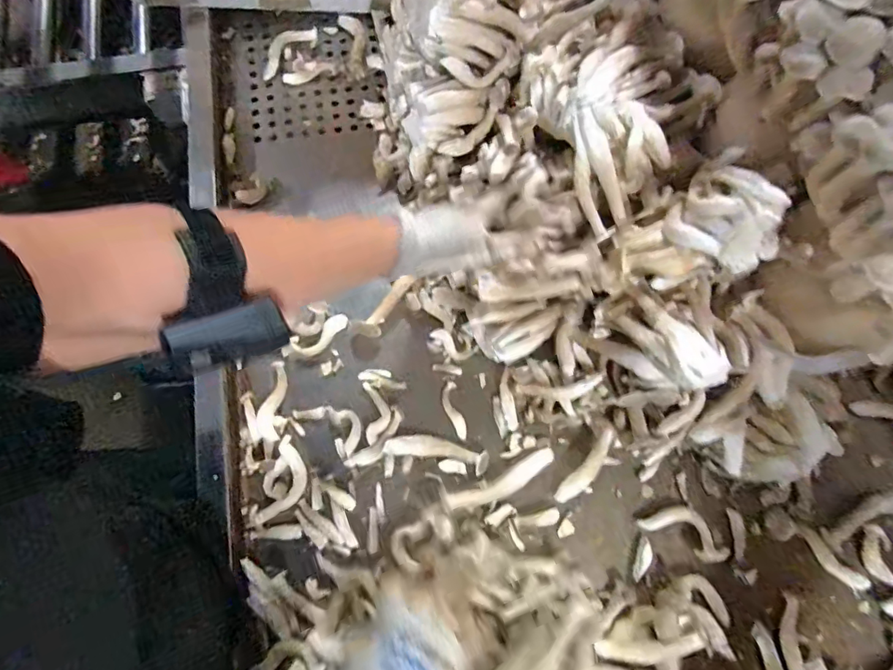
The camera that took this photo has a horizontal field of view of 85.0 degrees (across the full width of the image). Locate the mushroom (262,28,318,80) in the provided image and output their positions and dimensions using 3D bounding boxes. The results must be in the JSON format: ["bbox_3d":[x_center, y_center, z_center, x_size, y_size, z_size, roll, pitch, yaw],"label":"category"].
[{"bbox_3d":[-0.212,-0.372,0.632,0.044,0.009,0.094,37,77,10],"label":"mushroom"}]

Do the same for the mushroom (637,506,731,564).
[{"bbox_3d":[0.233,0.188,0.468,0.082,0.016,0.038,28,76,8],"label":"mushroom"}]

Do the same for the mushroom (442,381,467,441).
[{"bbox_3d":[0.007,0.077,0.500,0.018,0.009,0.061,-13,74,-4],"label":"mushroom"}]

